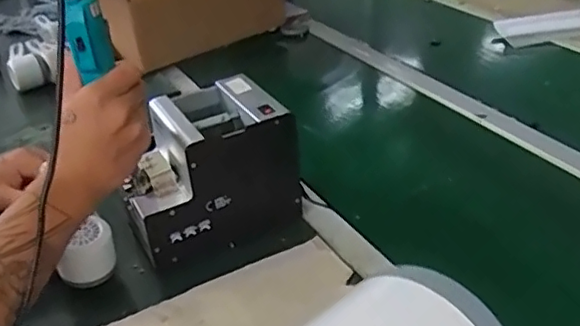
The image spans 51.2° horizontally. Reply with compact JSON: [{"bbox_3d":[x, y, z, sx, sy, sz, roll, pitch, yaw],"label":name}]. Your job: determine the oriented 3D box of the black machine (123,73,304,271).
[{"bbox_3d":[-0.095,0.009,0.690,0.182,0.150,0.128,-16,34,-21],"label":"black machine"}]

